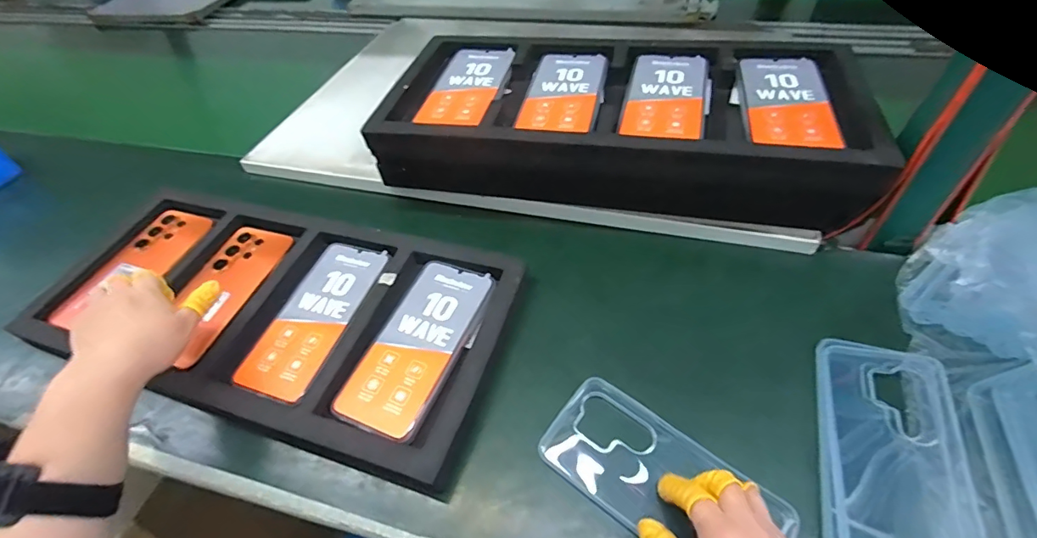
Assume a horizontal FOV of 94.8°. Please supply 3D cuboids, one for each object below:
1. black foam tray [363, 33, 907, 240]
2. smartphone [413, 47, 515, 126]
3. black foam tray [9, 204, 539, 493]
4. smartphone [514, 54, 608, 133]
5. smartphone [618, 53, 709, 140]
[{"bbox_3d":[0.105,-0.157,0.539,0.481,0.110,0.214,8,51,13],"label":"black foam tray"},{"bbox_3d":[-0.056,-0.214,0.548,0.077,0.007,0.166,7,50,12],"label":"smartphone"},{"bbox_3d":[-0.254,0.035,0.479,0.491,0.029,0.212,12,52,16],"label":"black foam tray"},{"bbox_3d":[0.050,-0.196,0.523,0.079,0.005,0.151,7,50,12],"label":"smartphone"},{"bbox_3d":[0.154,-0.181,0.493,0.076,0.007,0.158,10,51,14],"label":"smartphone"}]

